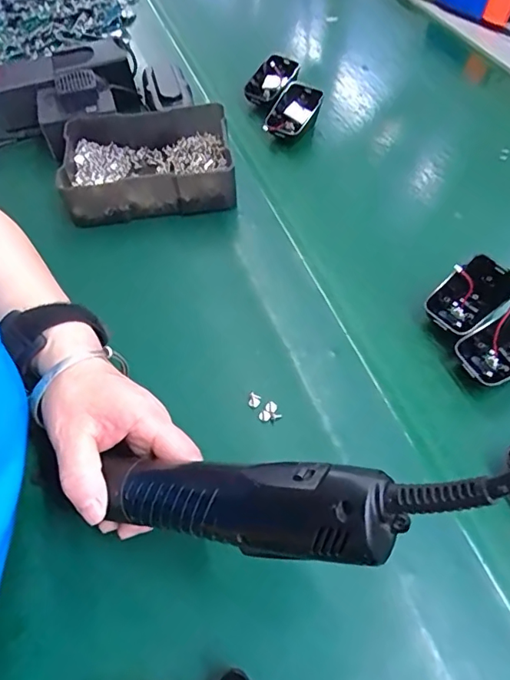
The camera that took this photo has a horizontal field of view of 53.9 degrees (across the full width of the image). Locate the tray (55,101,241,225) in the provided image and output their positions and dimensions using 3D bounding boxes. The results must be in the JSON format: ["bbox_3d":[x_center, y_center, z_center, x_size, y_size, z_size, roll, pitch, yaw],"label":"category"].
[{"bbox_3d":[-0.105,-0.173,0.494,0.162,0.045,0.118,-3,53,-4],"label":"tray"}]

